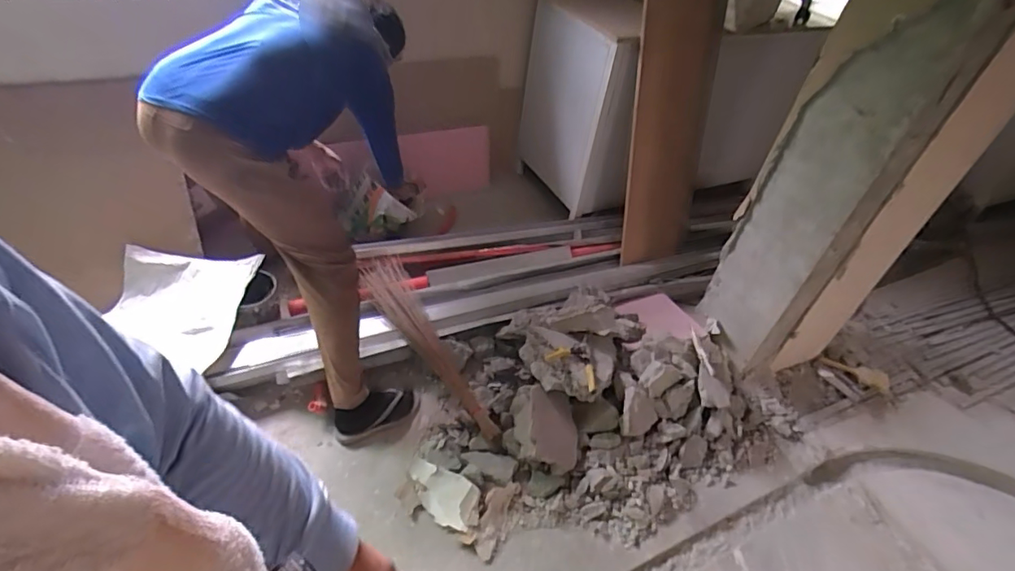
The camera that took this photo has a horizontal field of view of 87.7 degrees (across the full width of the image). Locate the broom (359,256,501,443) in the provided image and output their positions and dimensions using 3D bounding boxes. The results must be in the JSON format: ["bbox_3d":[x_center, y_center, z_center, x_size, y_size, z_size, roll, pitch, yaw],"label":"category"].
[{"bbox_3d":[-0.251,0.179,1.700,0.173,0.083,0.759,-25,64,-32],"label":"broom"}]

